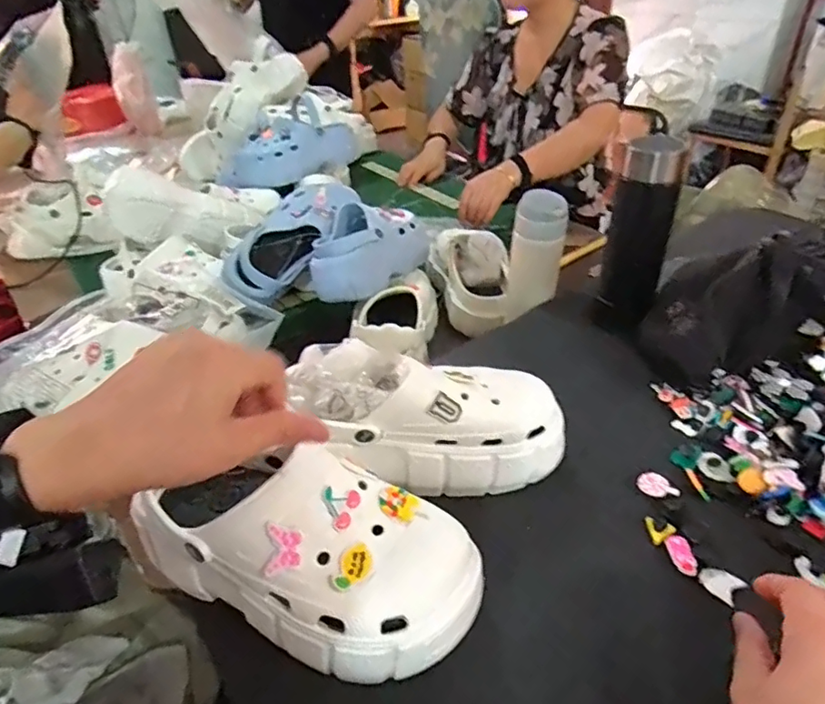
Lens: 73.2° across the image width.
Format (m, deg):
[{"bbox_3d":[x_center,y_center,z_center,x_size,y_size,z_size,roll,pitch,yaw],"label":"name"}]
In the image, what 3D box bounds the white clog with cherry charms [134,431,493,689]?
[{"bbox_3d":[-0.069,0.122,0.360,0.213,0.088,0.100,15,39,23],"label":"white clog with cherry charms"}]

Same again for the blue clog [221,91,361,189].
[{"bbox_3d":[-0.253,-0.437,1.157,0.278,0.129,0.126,-28,42,-30],"label":"blue clog"}]

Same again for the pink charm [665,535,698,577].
[{"bbox_3d":[0.199,0.148,0.409,0.016,0.004,0.033,-2,36,2],"label":"pink charm"}]

